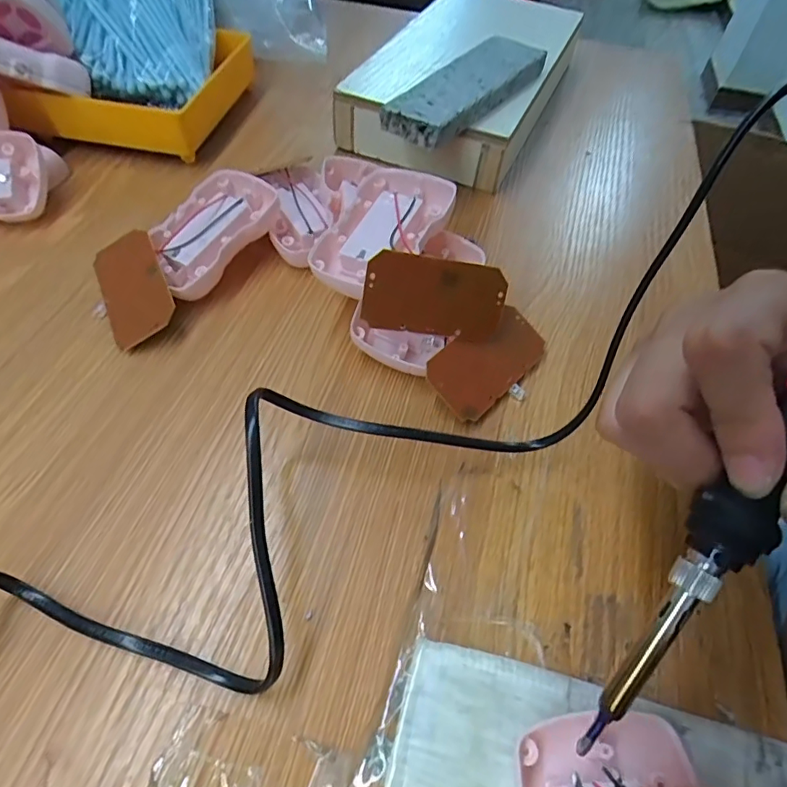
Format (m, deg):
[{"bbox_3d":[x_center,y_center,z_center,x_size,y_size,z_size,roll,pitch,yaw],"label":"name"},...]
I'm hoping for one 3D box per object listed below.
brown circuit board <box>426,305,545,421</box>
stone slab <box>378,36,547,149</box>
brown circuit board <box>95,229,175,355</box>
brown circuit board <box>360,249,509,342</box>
[{"bbox_3d":[0.050,-0.018,0.269,0.073,0.005,0.037,-40,91,-28],"label":"brown circuit board"},{"bbox_3d":[0.052,-0.214,0.358,0.044,0.020,0.138,35,58,20],"label":"stone slab"},{"bbox_3d":[-0.145,-0.060,0.286,0.036,0.004,0.072,-31,65,2],"label":"brown circuit board"},{"bbox_3d":[0.022,-0.048,0.257,0.073,0.037,0.004,5,18,-18],"label":"brown circuit board"}]

